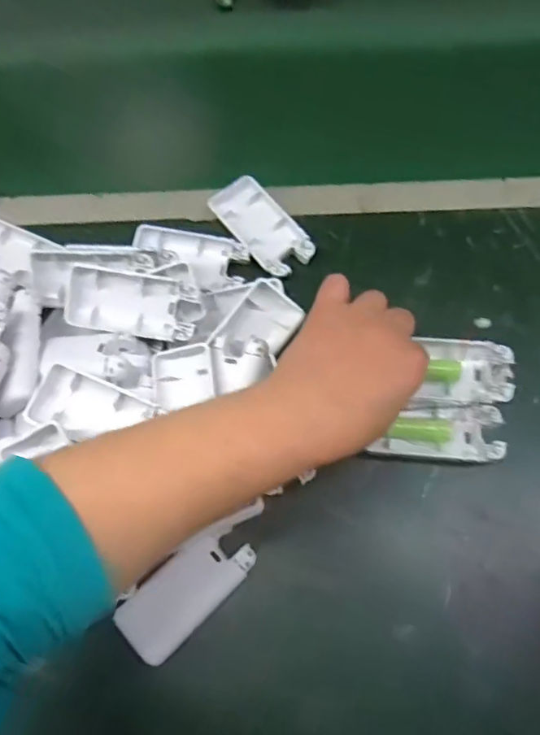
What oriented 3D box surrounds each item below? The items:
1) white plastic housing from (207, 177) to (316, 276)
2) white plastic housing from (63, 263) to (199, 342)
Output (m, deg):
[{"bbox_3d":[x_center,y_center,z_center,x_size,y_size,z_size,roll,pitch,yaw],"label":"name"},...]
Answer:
[{"bbox_3d":[-0.006,-0.116,0.463,0.043,0.009,0.096,-36,71,-10],"label":"white plastic housing"},{"bbox_3d":[-0.099,-0.046,0.412,0.093,0.017,0.045,10,100,-1],"label":"white plastic housing"}]

